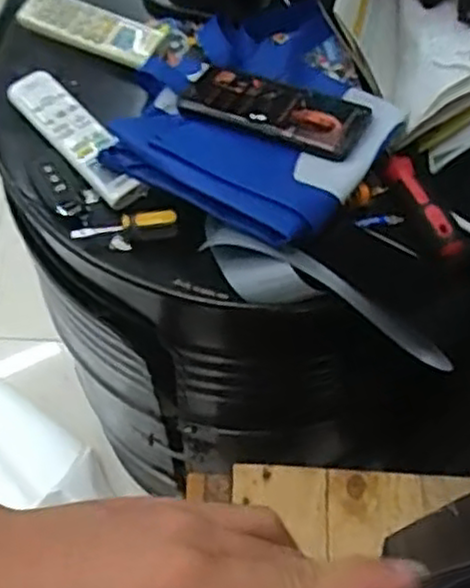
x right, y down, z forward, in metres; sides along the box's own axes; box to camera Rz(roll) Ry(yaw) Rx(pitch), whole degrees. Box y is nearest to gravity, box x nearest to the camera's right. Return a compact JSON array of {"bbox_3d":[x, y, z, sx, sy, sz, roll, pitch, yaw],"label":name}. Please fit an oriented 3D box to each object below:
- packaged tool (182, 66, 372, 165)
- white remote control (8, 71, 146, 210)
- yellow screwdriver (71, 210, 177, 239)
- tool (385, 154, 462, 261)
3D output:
[{"bbox_3d":[0.031,-0.171,0.670,0.178,0.017,0.081,20,54,17],"label":"packaged tool"},{"bbox_3d":[-0.149,-0.150,0.689,0.046,0.023,0.175,-37,69,-21],"label":"white remote control"},{"bbox_3d":[-0.097,-0.061,0.640,0.093,0.012,0.012,-11,61,7],"label":"yellow screwdriver"},{"bbox_3d":[0.168,-0.082,0.654,0.023,0.022,0.115,-16,63,-12],"label":"tool"}]

